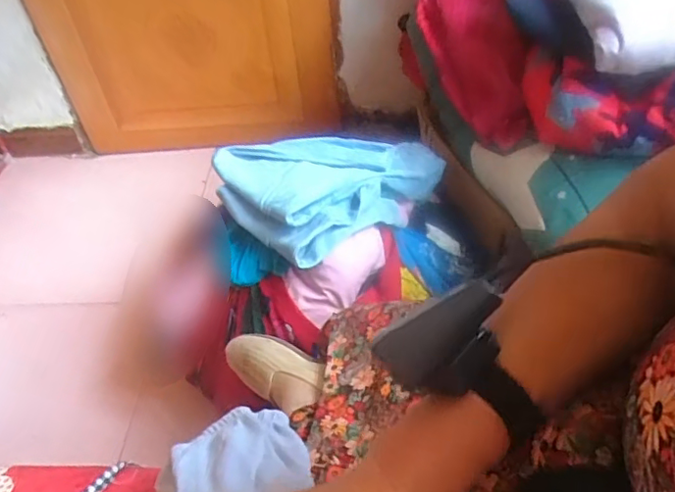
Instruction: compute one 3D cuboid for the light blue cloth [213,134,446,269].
[{"bbox_3d":[0.008,-0.111,0.914,0.366,0.127,0.244,-34,51,-23],"label":"light blue cloth"}]

